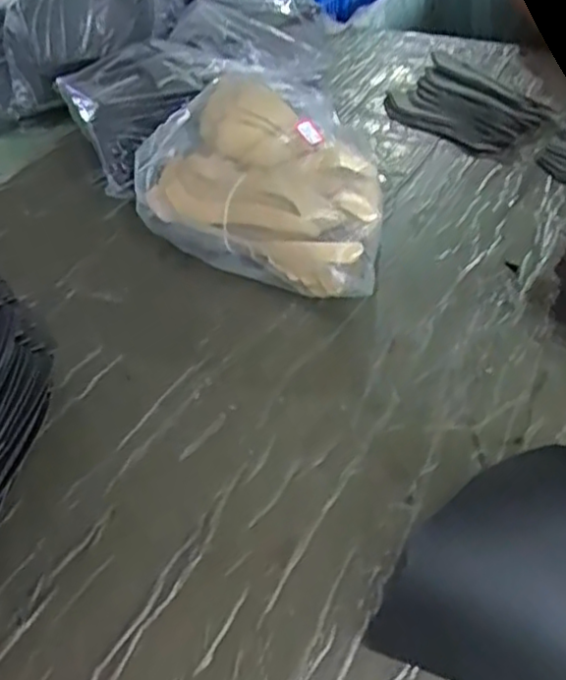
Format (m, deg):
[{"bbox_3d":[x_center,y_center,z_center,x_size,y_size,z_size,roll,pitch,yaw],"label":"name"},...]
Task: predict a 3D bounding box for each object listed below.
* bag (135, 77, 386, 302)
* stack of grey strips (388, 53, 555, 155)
[{"bbox_3d":[-0.006,-0.155,0.672,0.266,0.123,0.184,19,48,24],"label":"bag"},{"bbox_3d":[0.221,-0.280,0.842,0.135,0.031,0.188,-32,49,-26],"label":"stack of grey strips"}]

